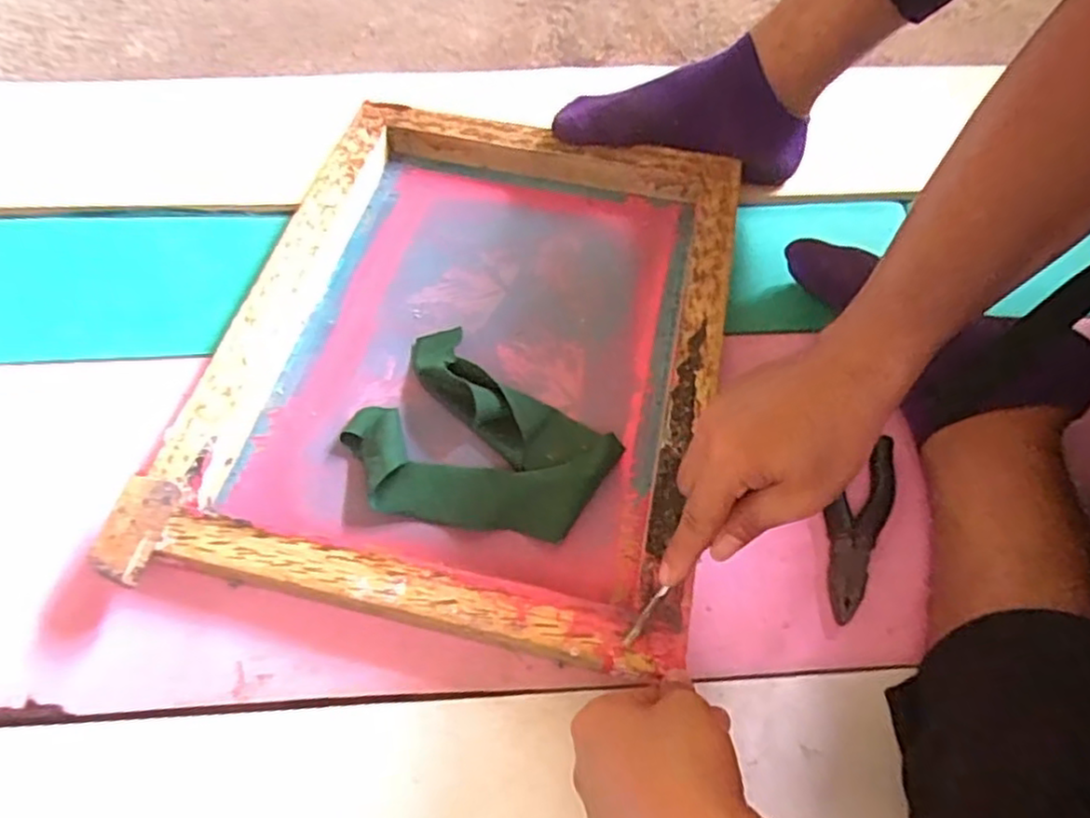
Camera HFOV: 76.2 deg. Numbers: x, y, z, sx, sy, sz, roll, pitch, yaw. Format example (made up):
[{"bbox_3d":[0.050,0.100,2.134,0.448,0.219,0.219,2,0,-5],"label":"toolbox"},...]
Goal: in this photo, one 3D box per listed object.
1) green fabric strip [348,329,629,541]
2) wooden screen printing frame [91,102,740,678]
[{"bbox_3d":[-0.054,0.028,0.511,0.182,0.033,0.139,34,65,18],"label":"green fabric strip"},{"bbox_3d":[-0.055,-0.057,0.546,0.366,0.054,0.449,10,60,5],"label":"wooden screen printing frame"}]

